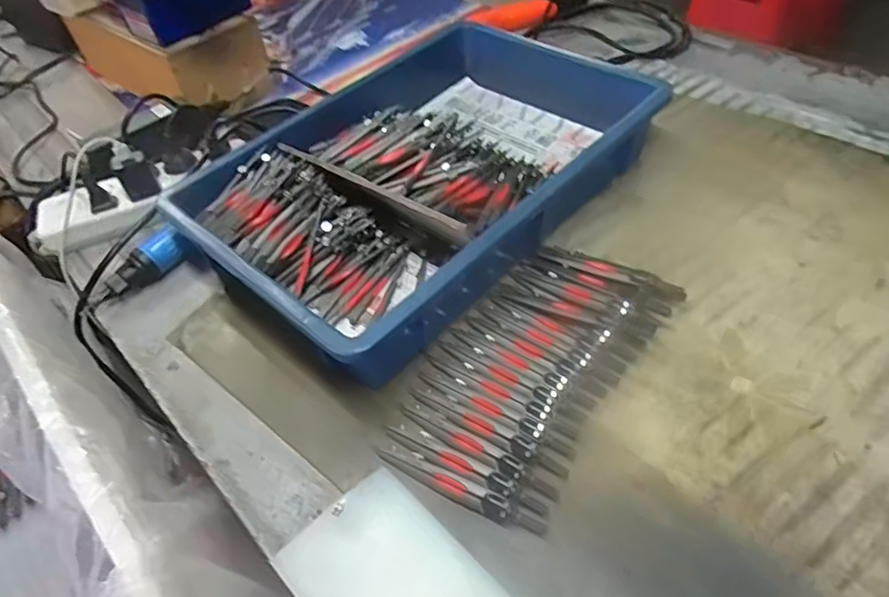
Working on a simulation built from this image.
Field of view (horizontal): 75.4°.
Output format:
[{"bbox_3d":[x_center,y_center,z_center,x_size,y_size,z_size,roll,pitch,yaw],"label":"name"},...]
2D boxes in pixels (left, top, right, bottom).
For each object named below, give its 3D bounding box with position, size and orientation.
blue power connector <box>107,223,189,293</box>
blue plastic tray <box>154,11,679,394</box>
[{"bbox_3d":[-0.286,-0.036,0.553,0.025,0.034,0.078,31,58,29],"label":"blue power connector"},{"bbox_3d":[-0.013,-0.132,0.575,0.285,0.076,0.441,33,59,31],"label":"blue plastic tray"}]

